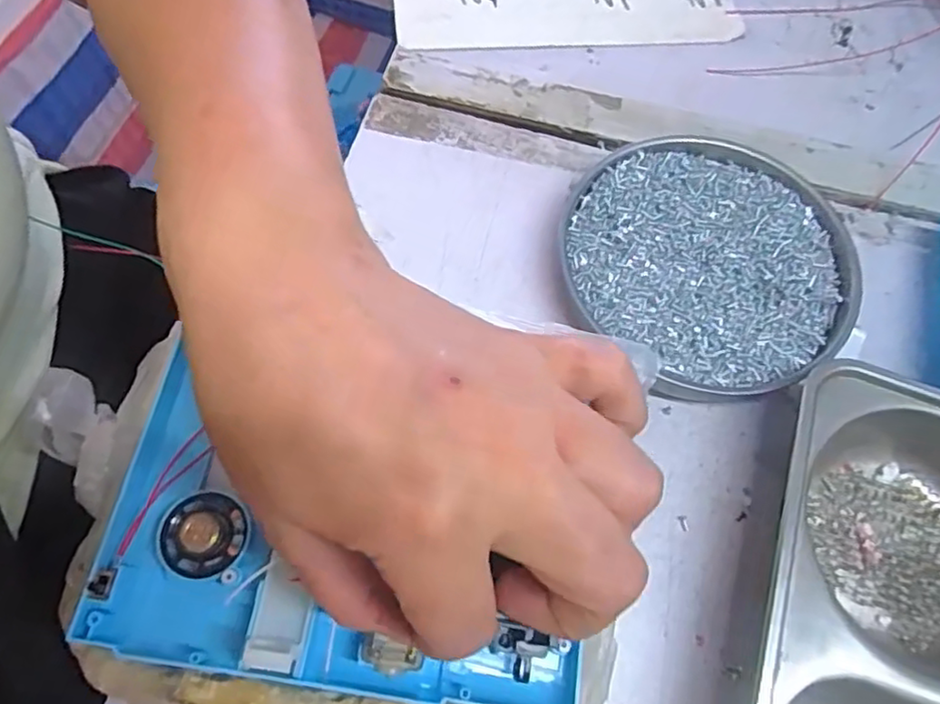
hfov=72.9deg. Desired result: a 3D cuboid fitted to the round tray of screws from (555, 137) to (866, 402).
[{"bbox_3d":[0.114,-0.045,0.307,0.129,0.018,0.133,1,65,-1],"label":"round tray of screws"}]

